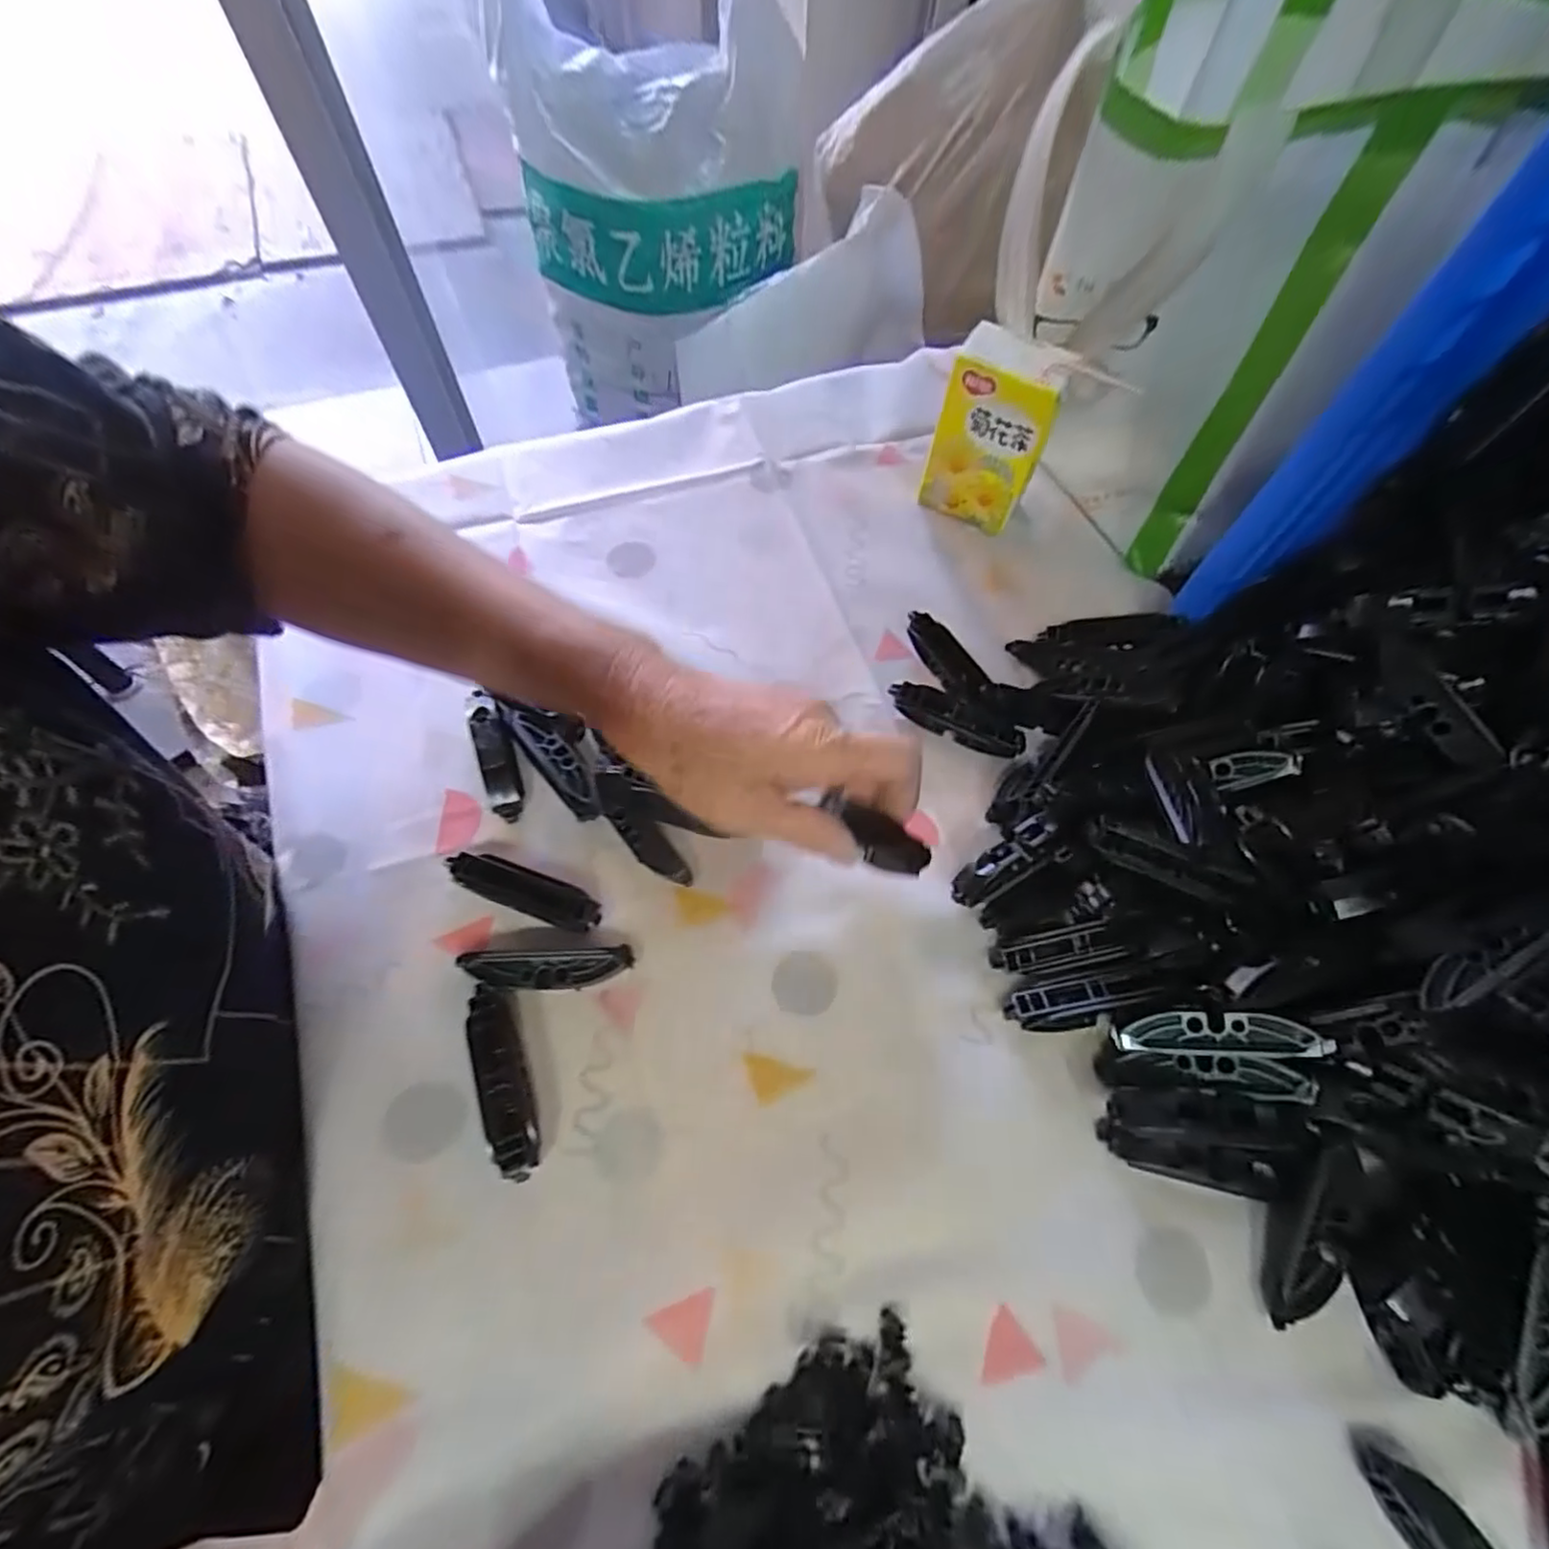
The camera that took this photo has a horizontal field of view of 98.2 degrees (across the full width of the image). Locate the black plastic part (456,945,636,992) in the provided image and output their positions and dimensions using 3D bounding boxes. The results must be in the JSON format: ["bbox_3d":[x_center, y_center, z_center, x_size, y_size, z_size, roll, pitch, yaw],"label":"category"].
[{"bbox_3d":[-0.109,0.094,0.322,0.080,0.015,0.019,-3,63,-2],"label":"black plastic part"}]

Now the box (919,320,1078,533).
[{"bbox_3d":[0.142,-0.223,0.443,0.068,0.108,0.043,25,65,11],"label":"box"}]

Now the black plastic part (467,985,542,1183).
[{"bbox_3d":[-0.121,0.136,0.298,0.017,0.019,0.079,-18,65,-10],"label":"black plastic part"}]

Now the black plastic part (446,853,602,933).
[{"bbox_3d":[-0.124,0.058,0.337,0.076,0.020,0.018,18,64,8],"label":"black plastic part"}]

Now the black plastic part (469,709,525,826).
[{"bbox_3d":[-0.152,-0.007,0.367,0.019,0.011,0.066,-19,79,-10],"label":"black plastic part"}]

